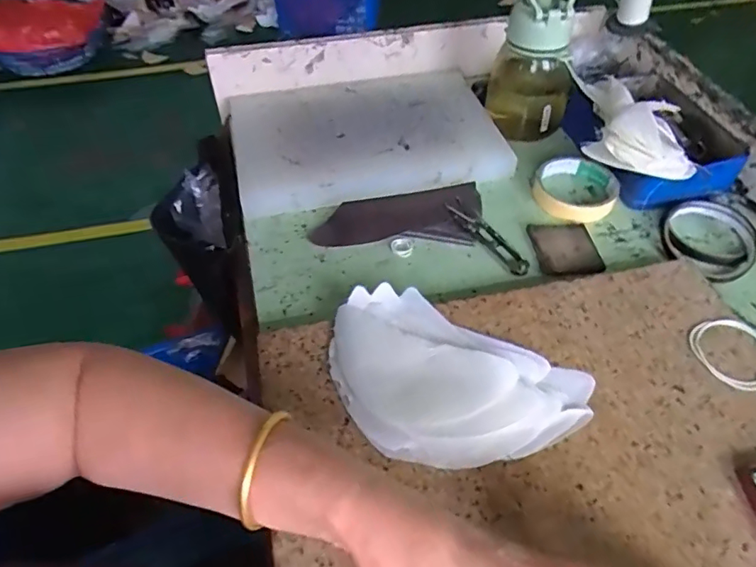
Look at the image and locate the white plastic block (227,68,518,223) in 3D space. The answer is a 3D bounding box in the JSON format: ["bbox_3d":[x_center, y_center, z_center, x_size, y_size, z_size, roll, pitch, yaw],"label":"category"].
[{"bbox_3d":[-0.019,-0.178,0.620,0.292,0.027,0.222,-12,50,-10],"label":"white plastic block"}]

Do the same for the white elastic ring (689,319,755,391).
[{"bbox_3d":[0.281,0.050,0.413,0.063,0.004,0.074,35,57,27],"label":"white elastic ring"}]

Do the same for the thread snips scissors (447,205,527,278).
[{"bbox_3d":[0.108,-0.049,0.522,0.023,0.009,0.113,-26,53,-21],"label":"thread snips scissors"}]

